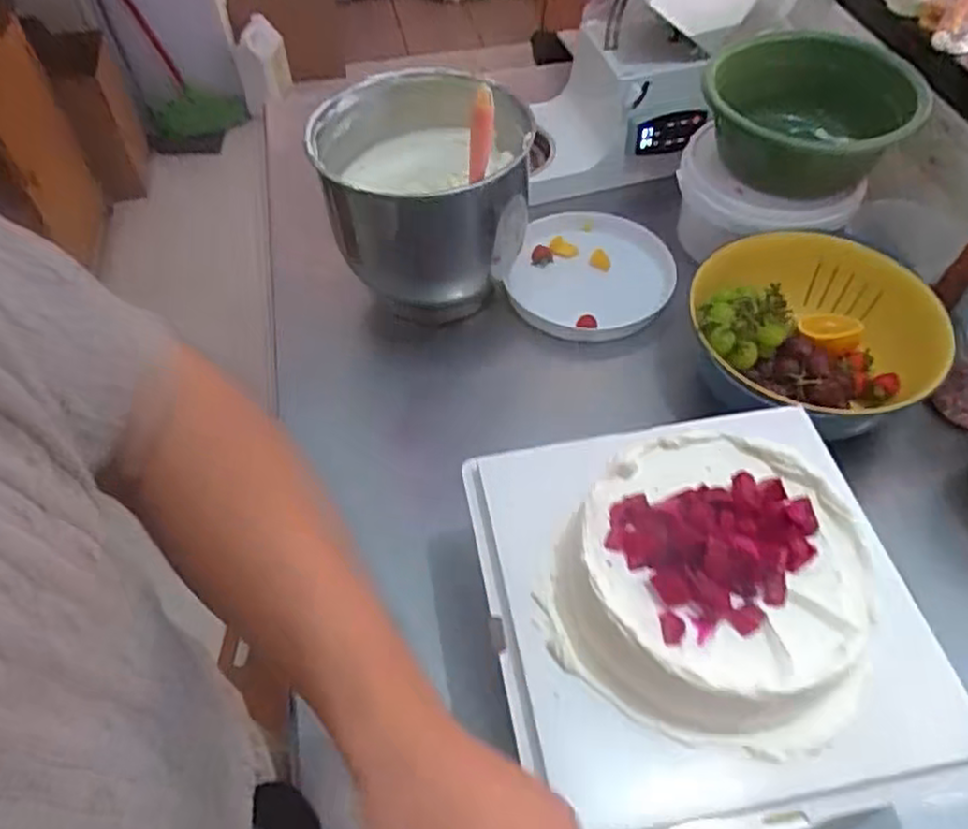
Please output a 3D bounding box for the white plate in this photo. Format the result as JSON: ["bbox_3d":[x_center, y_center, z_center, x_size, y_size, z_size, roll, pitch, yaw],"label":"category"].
[{"bbox_3d":[0.130,-0.168,0.875,0.178,0.038,0.172,1,60,-1],"label":"white plate"}]

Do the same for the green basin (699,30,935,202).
[{"bbox_3d":[0.376,-0.359,0.868,0.221,0.124,0.221,-1,52,2],"label":"green basin"}]

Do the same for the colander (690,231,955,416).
[{"bbox_3d":[0.328,-0.088,0.765,0.223,0.094,0.241,11,54,11],"label":"colander"}]

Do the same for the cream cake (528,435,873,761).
[{"bbox_3d":[0.149,0.105,0.478,0.194,0.072,0.182,23,57,19],"label":"cream cake"}]

